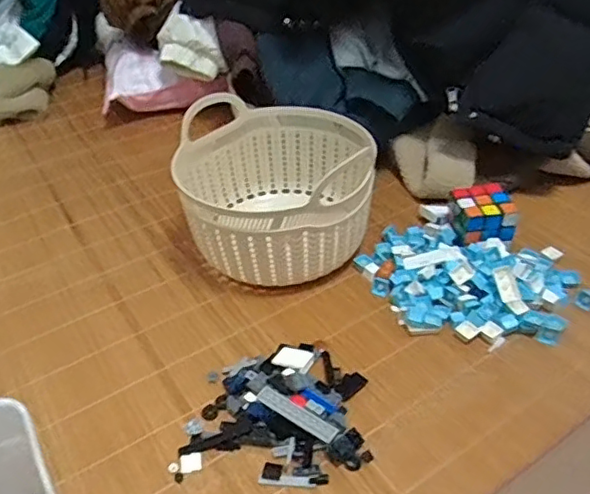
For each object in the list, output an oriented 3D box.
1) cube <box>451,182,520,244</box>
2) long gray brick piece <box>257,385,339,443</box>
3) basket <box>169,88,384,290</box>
[{"bbox_3d":[0.218,-0.032,0.674,0.063,0.060,0.064,-5,40,-1],"label":"cube"},{"bbox_3d":[0.001,0.147,0.508,0.078,0.007,0.017,23,47,28],"label":"long gray brick piece"},{"bbox_3d":[-0.019,-0.064,0.675,0.197,0.134,0.216,-3,40,0],"label":"basket"}]

